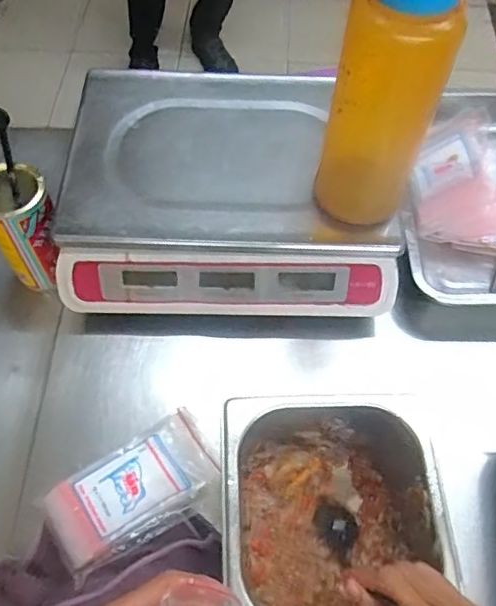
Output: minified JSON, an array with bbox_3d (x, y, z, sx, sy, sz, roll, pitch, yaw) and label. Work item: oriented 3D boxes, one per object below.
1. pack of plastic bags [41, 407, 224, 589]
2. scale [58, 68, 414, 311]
[{"bbox_3d":[-0.098,0.156,0.492,0.148,0.022,0.082,-34,66,-19],"label":"pack of plastic bags"},{"bbox_3d":[-0.022,-0.118,0.607,0.328,0.111,0.257,1,60,-1],"label":"scale"}]

